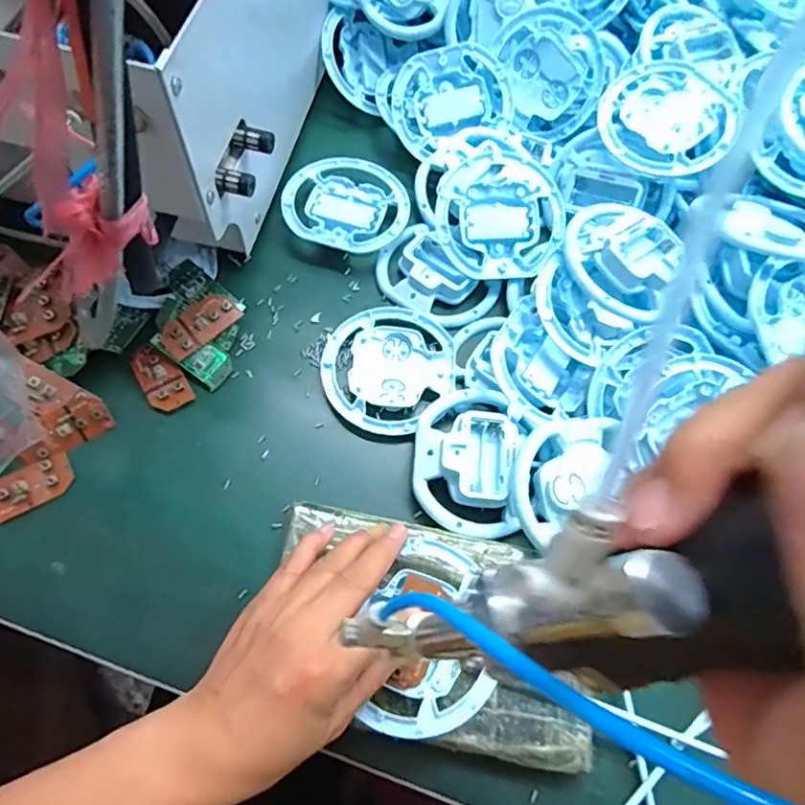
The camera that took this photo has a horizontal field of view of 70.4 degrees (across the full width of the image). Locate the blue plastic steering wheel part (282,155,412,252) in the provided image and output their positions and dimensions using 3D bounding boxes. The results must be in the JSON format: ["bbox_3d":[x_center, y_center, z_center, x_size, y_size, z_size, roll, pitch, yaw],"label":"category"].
[{"bbox_3d":[-0.046,-0.174,0.490,0.103,0.017,0.095,1,67,-3],"label":"blue plastic steering wheel part"}]

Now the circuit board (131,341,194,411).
[{"bbox_3d":[-0.181,-0.019,0.425,0.030,0.006,0.057,-30,72,-15],"label":"circuit board"}]

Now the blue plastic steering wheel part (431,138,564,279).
[{"bbox_3d":[0.074,-0.154,0.472,0.102,0.026,0.102,0,88,-10],"label":"blue plastic steering wheel part"}]

